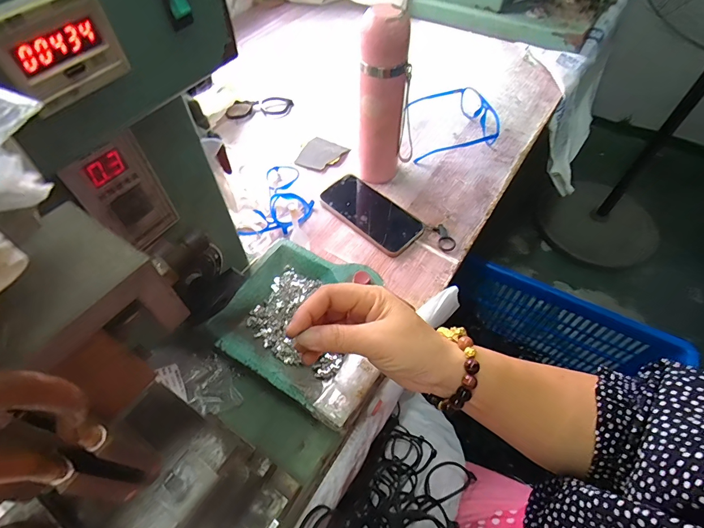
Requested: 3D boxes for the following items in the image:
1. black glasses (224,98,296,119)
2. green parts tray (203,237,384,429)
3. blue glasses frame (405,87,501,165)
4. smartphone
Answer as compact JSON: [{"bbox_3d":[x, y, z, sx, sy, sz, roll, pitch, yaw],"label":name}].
[{"bbox_3d":[-0.179,-0.308,0.727,0.127,0.025,0.043,-6,56,-2],"label":"black glasses"},{"bbox_3d":[-0.043,0.057,0.401,0.175,0.028,0.158,25,60,18],"label":"green parts tray"},{"bbox_3d":[0.164,-0.258,0.651,0.142,0.054,0.145,-12,56,-6],"label":"blue glasses frame"},{"bbox_3d":[0.029,-0.080,0.566,0.157,0.007,0.080,39,65,24],"label":"smartphone"}]

